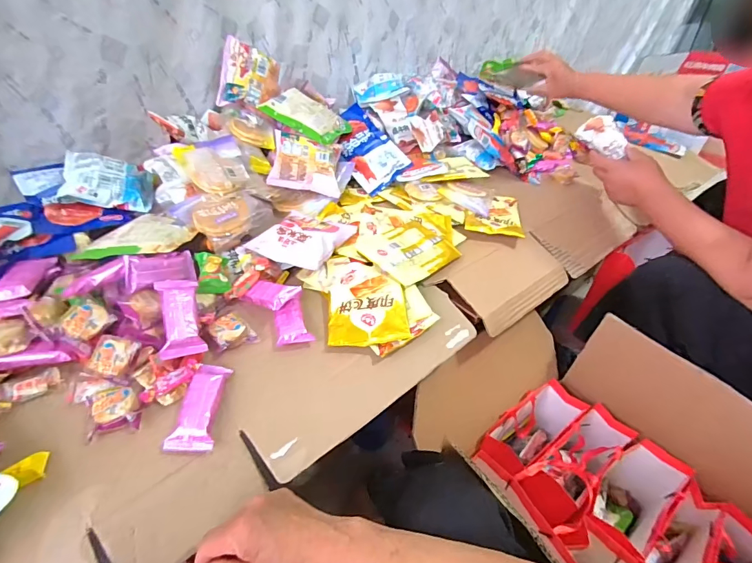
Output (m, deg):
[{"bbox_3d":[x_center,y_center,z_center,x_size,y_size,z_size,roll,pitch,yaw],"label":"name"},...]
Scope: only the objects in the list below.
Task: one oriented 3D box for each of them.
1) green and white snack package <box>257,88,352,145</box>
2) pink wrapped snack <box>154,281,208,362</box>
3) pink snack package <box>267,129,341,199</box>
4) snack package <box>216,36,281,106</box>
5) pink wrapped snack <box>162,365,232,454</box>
[{"bbox_3d":[-0.122,-0.307,0.741,0.134,0.031,0.115,31,47,0],"label":"green and white snack package"},{"bbox_3d":[-0.228,0.040,0.468,0.044,0.019,0.094,-10,68,-17],"label":"pink wrapped snack"},{"bbox_3d":[-0.120,-0.205,0.691,0.116,0.032,0.109,1,77,-13],"label":"pink snack package"},{"bbox_3d":[-0.222,-0.359,0.712,0.095,0.111,0.019,10,0,-18],"label":"snack package"},{"bbox_3d":[-0.188,0.132,0.429,0.043,0.022,0.092,2,42,-4],"label":"pink wrapped snack"}]

